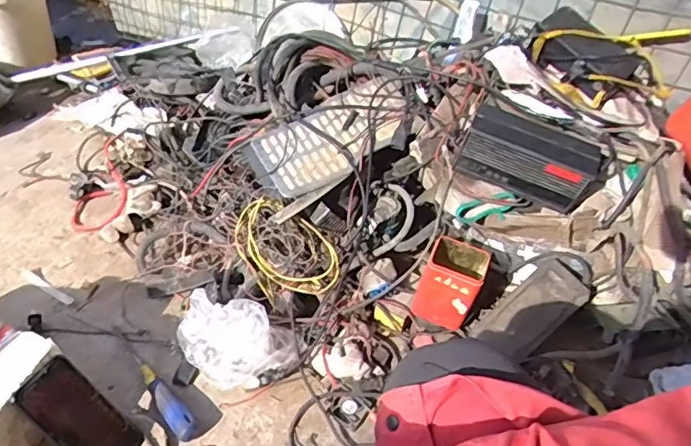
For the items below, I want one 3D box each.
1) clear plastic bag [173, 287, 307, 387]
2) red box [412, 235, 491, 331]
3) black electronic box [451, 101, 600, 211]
[{"bbox_3d":[-0.164,0.189,0.856,0.182,0.089,0.105,13,42,8],"label":"clear plastic bag"},{"bbox_3d":[0.171,0.103,0.904,0.092,0.137,0.073,19,43,14],"label":"red box"},{"bbox_3d":[0.271,-0.095,0.815,0.188,0.106,0.082,22,44,16],"label":"black electronic box"}]

